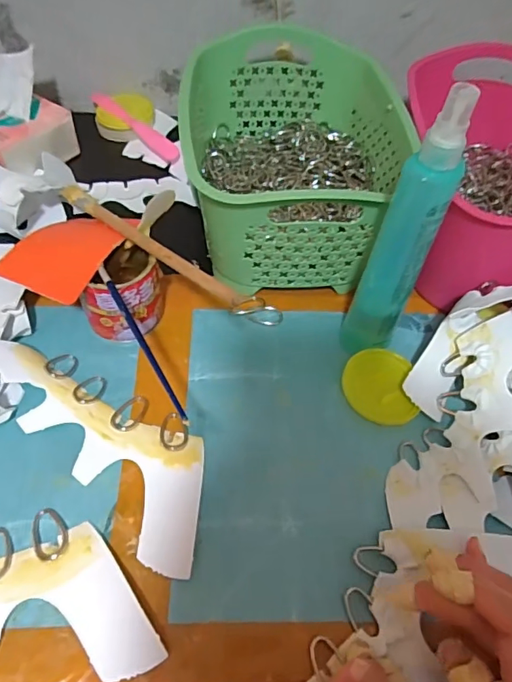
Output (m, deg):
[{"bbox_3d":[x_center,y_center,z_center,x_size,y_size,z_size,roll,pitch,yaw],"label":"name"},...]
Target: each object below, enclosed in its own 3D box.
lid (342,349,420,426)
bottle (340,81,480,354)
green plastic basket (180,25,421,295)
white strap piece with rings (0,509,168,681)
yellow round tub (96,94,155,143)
[{"bbox_3d":[0.098,0.036,0.391,0.055,0.011,0.062,3,54,-3],"label":"lid"},{"bbox_3d":[0.099,-0.061,0.335,0.037,0.211,0.032,28,57,15],"label":"bottle"},{"bbox_3d":[0.028,-0.172,0.470,0.181,0.127,0.255,0,54,-5],"label":"green plastic basket"},{"bbox_3d":[-0.166,0.149,0.295,0.222,0.011,0.082,3,54,-3],"label":"white strap piece with rings"},{"bbox_3d":[-0.155,-0.270,0.585,0.068,0.028,0.060,7,54,0],"label":"yellow round tub"}]

